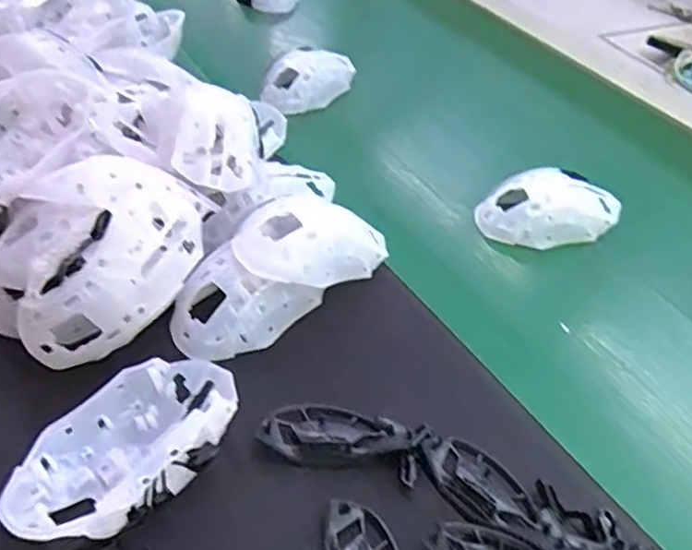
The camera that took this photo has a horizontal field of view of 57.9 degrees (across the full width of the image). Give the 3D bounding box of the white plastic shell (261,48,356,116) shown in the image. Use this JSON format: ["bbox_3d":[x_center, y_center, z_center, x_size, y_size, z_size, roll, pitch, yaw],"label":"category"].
[{"bbox_3d":[-0.032,-0.199,0.626,0.047,0.038,0.124,37,52,26],"label":"white plastic shell"}]

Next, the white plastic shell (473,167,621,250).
[{"bbox_3d":[0.164,-0.056,0.492,0.113,0.038,0.059,-10,48,-17],"label":"white plastic shell"}]

